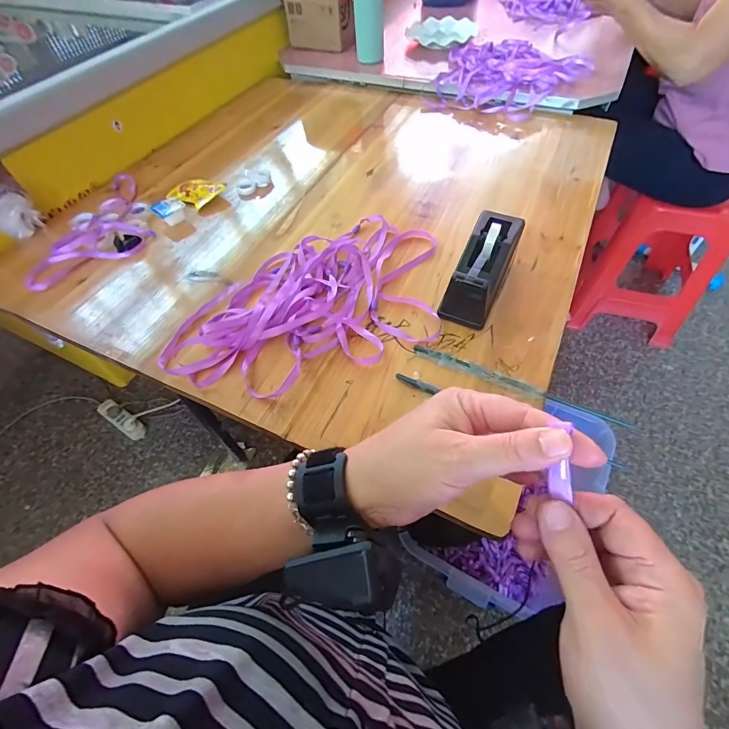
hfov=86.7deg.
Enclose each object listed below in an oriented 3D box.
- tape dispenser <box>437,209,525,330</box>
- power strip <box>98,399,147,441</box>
[{"bbox_3d":[0.151,-0.126,0.489,0.061,0.081,0.154,23,59,18],"label":"tape dispenser"},{"bbox_3d":[-0.786,0.184,1.265,0.205,0.051,0.055,28,61,20],"label":"power strip"}]

